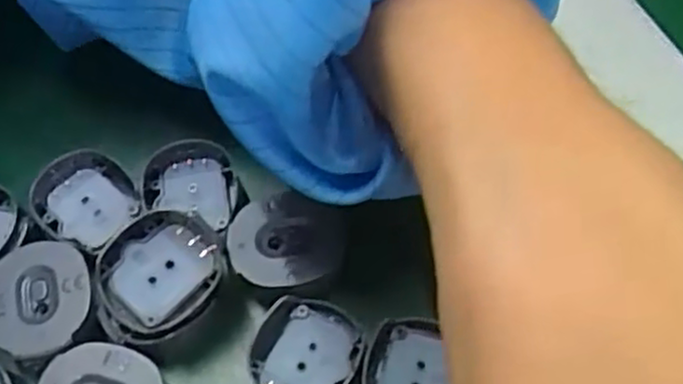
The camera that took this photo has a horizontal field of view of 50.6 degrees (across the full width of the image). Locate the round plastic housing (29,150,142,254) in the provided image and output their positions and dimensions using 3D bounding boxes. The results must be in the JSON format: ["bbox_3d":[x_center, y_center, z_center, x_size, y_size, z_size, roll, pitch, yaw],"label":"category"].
[{"bbox_3d":[-0.066,0.002,0.188,0.026,0.012,0.023,-25,64,-13],"label":"round plastic housing"}]

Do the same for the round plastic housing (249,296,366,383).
[{"bbox_3d":[-0.008,0.039,0.167,0.024,0.007,0.029,24,64,13],"label":"round plastic housing"}]

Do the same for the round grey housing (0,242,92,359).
[{"bbox_3d":[-0.072,0.025,0.170,0.025,0.005,0.026,-19,63,-10],"label":"round grey housing"}]

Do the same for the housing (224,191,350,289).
[{"bbox_3d":[-0.013,0.012,0.176,0.027,0.005,0.023,14,62,8],"label":"housing"}]

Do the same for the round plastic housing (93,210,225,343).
[{"bbox_3d":[-0.042,0.020,0.168,0.028,0.009,0.027,3,75,-11],"label":"round plastic housing"}]

